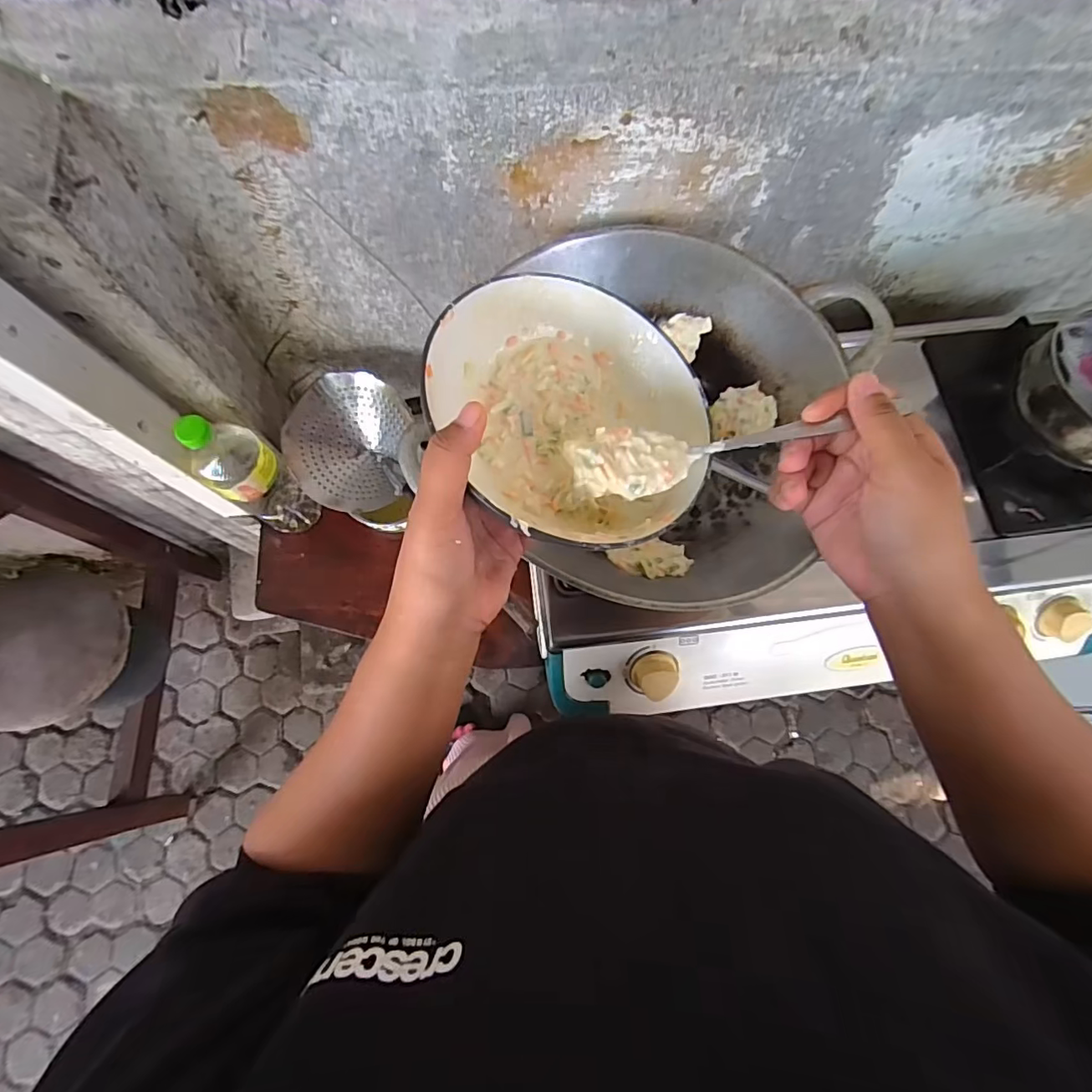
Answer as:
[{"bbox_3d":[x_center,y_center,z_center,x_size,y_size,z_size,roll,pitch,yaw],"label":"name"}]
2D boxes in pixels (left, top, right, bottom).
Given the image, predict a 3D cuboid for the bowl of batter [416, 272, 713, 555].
[{"bbox_3d":[0.017,-0.077,0.329,0.170,0.070,0.170,9,61,-16],"label":"bowl of batter"}]

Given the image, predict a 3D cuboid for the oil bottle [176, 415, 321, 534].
[{"bbox_3d":[-0.358,-0.083,0.652,0.081,0.248,0.071,35,76,8],"label":"oil bottle"}]

